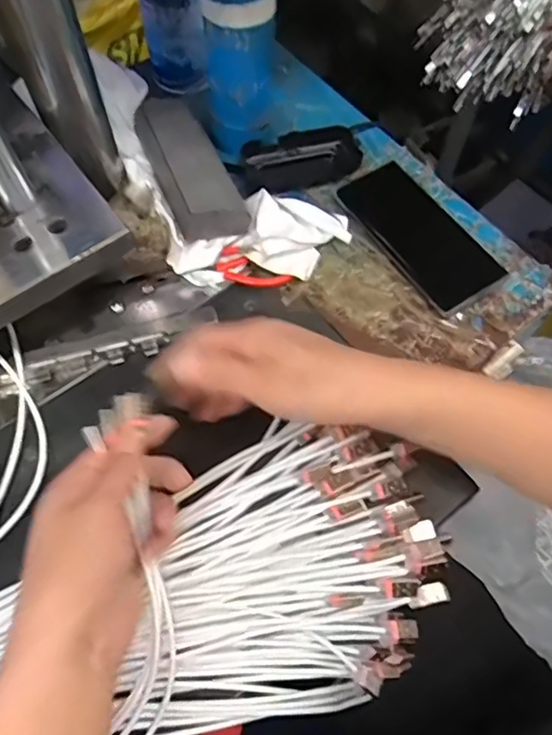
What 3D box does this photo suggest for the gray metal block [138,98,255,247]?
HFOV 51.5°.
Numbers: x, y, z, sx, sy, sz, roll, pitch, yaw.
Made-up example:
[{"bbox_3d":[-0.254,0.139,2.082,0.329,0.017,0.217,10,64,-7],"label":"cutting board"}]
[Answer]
[{"bbox_3d":[-0.078,-0.180,0.505,0.060,0.037,0.155,-23,67,-11],"label":"gray metal block"}]

